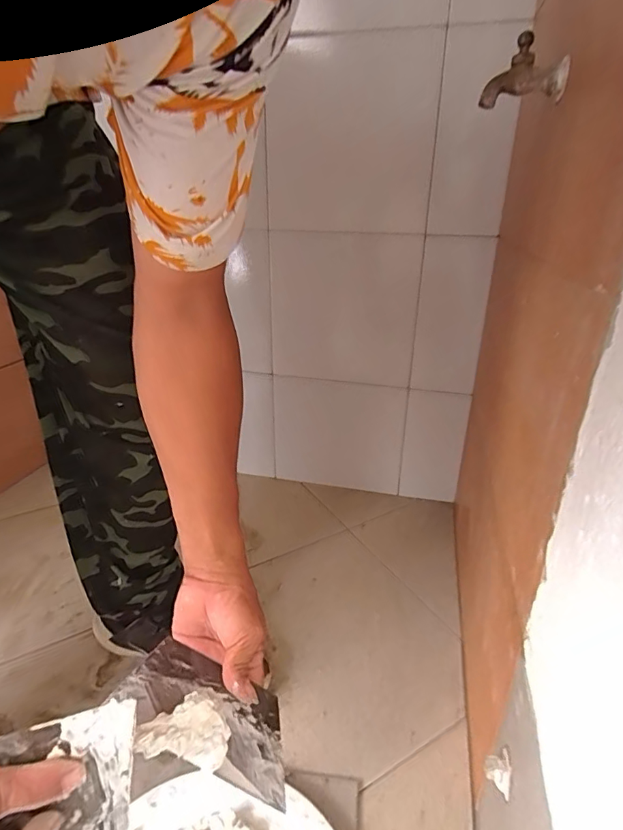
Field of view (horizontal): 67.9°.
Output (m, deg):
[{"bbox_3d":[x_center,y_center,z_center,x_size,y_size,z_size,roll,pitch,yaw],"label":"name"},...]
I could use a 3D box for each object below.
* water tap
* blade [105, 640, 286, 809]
[{"bbox_3d":[0.209,-0.338,0.457,0.079,0.055,0.032,10,27,20],"label":"water tap"},{"bbox_3d":[-0.081,0.238,0.372,0.143,0.005,0.086,30,11,-1],"label":"blade"}]

